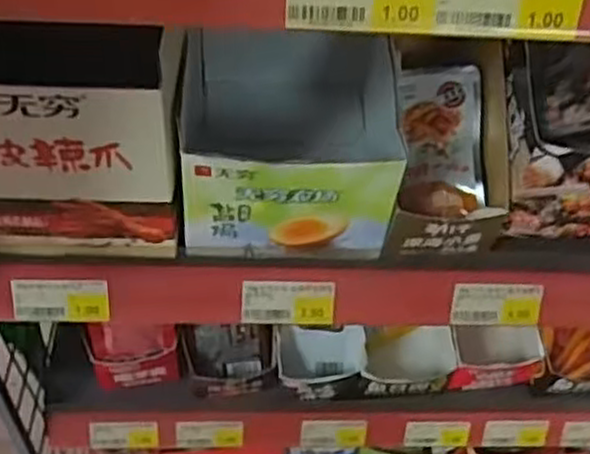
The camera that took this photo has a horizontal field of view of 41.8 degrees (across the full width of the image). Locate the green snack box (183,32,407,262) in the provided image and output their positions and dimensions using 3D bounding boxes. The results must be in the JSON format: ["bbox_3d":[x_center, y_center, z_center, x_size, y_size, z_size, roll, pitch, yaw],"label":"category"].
[{"bbox_3d":[-0.007,-0.066,0.516,0.130,0.107,0.165,-1,53,-6],"label":"green snack box"}]

